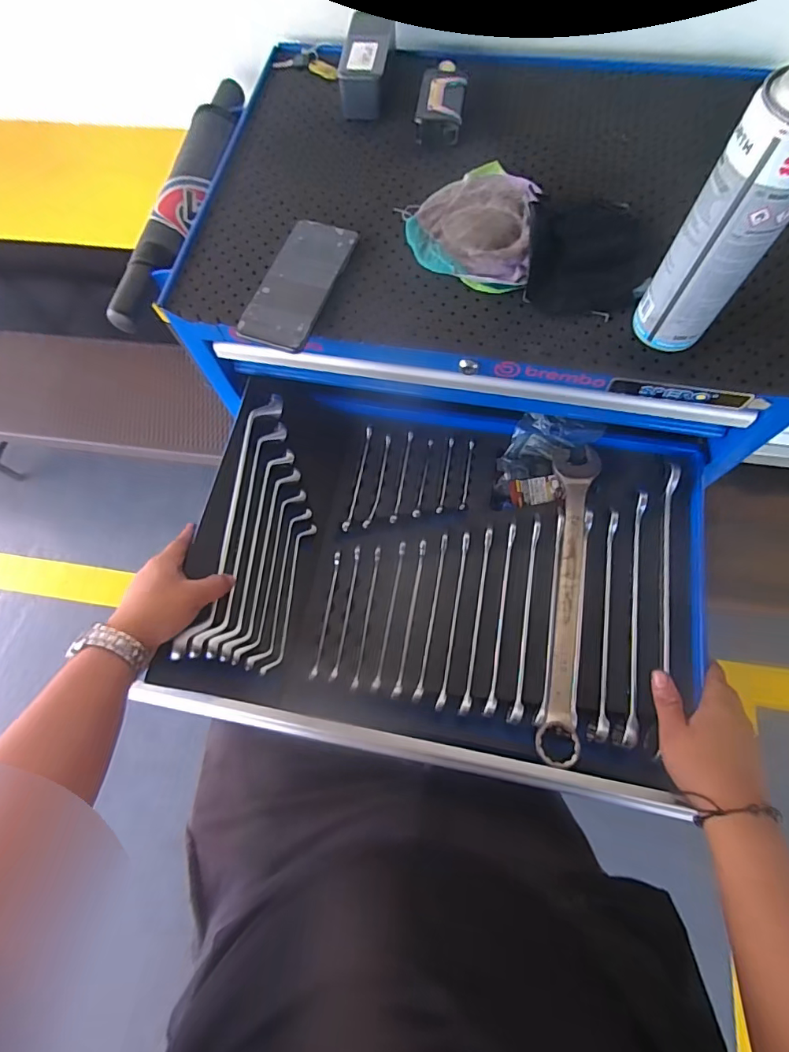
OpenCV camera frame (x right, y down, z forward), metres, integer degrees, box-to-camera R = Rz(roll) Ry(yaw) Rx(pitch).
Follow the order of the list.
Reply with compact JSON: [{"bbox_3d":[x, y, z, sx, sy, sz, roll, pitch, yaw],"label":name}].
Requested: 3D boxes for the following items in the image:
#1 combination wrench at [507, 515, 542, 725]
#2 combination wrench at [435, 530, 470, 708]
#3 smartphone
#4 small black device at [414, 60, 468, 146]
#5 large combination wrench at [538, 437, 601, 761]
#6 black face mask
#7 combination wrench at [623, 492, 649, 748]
[{"bbox_3d":[0.150,0.100,0.539,0.014,0.023,0.230,11,71,7],"label":"combination wrench"},{"bbox_3d":[0.068,0.104,0.545,0.010,0.016,0.200,10,71,6],"label":"combination wrench"},{"bbox_3d":[-0.101,-0.259,0.509,0.076,0.013,0.160,19,72,10],"label":"smartphone"},{"bbox_3d":[0.058,-0.508,0.573,0.054,0.021,0.115,8,70,6],"label":"small black device"},{"bbox_3d":[0.194,0.069,0.539,0.051,0.021,0.361,11,71,7],"label":"large combination wrench"},{"bbox_3d":[0.197,-0.283,0.494,0.115,0.026,0.147,8,70,6],"label":"black face mask"},{"bbox_3d":[0.266,0.094,0.525,0.011,0.027,0.276,10,71,6],"label":"combination wrench"}]

